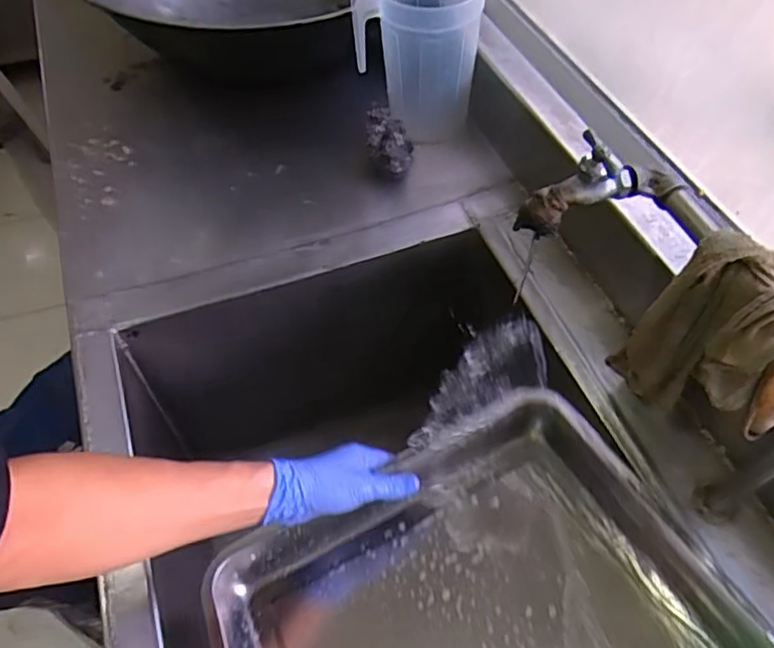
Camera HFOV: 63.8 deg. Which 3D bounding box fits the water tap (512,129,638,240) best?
[{"bbox_3d":[0.160,-0.118,0.547,0.110,0.064,0.043,-29,54,11],"label":"water tap"}]

